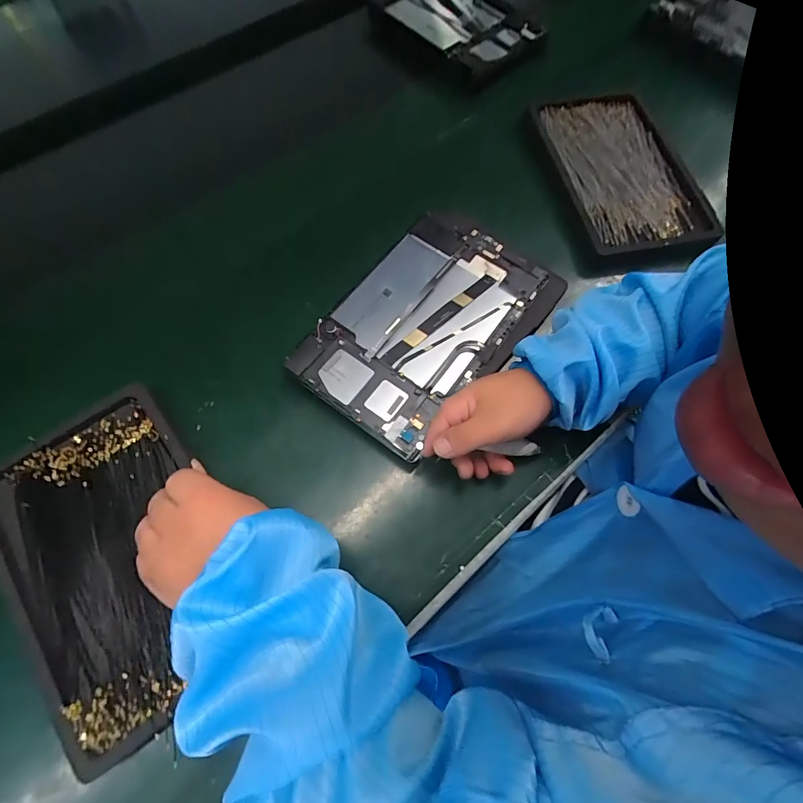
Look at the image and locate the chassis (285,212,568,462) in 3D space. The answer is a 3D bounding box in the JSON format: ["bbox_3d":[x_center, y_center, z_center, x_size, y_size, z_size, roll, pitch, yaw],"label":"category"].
[{"bbox_3d":[0.026,-0.075,0.395,0.158,0.016,0.238,36,73,13],"label":"chassis"}]

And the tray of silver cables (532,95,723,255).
[{"bbox_3d":[0.261,-0.279,0.497,0.155,0.020,0.241,-14,70,-8],"label":"tray of silver cables"}]

